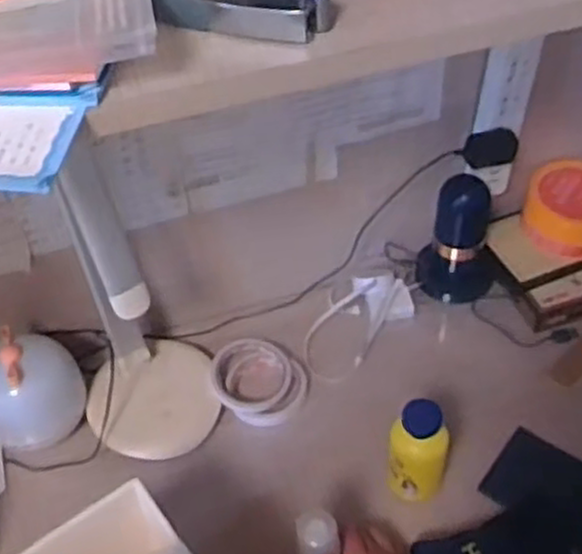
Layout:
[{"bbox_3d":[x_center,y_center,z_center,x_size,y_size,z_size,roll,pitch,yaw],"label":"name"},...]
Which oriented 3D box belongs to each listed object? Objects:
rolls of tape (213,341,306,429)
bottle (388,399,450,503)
[{"bbox_3d":[-0.041,0.120,0.896,0.118,0.033,0.087,28,55,26],"label":"rolls of tape"},{"bbox_3d":[0.125,0.172,0.767,0.057,0.116,0.046,16,51,18],"label":"bottle"}]

